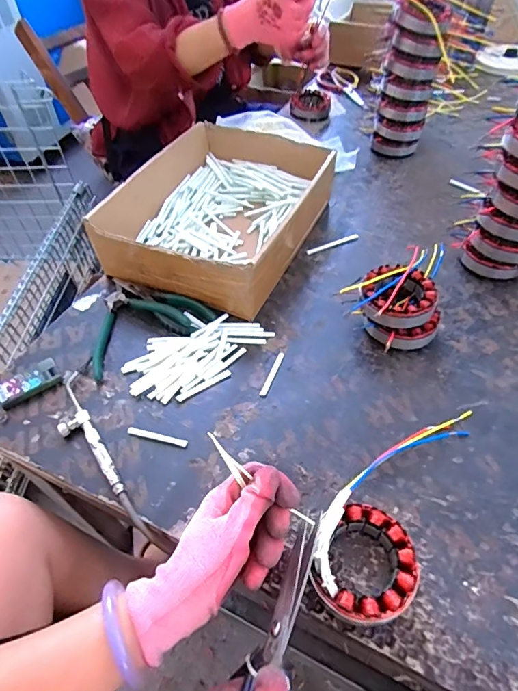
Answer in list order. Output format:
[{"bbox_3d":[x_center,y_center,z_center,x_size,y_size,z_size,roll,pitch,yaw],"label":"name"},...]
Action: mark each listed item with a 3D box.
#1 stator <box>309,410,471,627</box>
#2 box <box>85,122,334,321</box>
[{"bbox_3d":[0.124,0.129,0.393,0.080,0.043,0.233,25,55,22],"label":"stator"},{"bbox_3d":[-0.046,-0.206,0.654,0.244,0.097,0.347,18,53,17],"label":"box"}]

